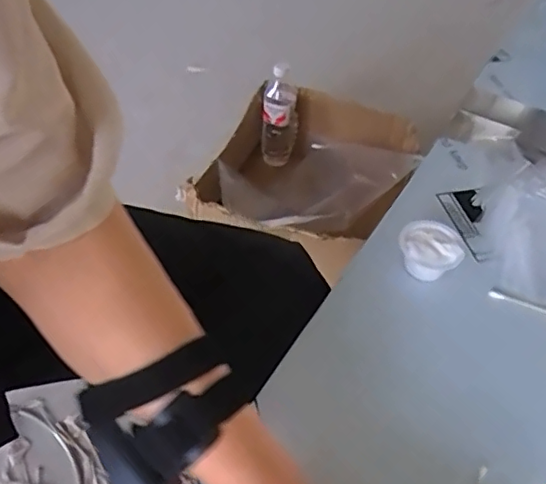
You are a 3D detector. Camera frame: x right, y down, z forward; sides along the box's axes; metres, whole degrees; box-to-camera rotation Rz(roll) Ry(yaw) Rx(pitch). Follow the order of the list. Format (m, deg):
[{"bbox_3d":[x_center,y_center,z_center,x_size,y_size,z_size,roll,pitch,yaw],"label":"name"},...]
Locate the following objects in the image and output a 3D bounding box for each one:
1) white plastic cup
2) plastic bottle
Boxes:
[{"bbox_3d":[0.137,0.009,0.505,0.052,0.033,0.048,1,48,-2],"label":"white plastic cup"},{"bbox_3d":[0.014,-0.265,1.233,0.074,0.206,0.074,7,48,3],"label":"plastic bottle"}]

